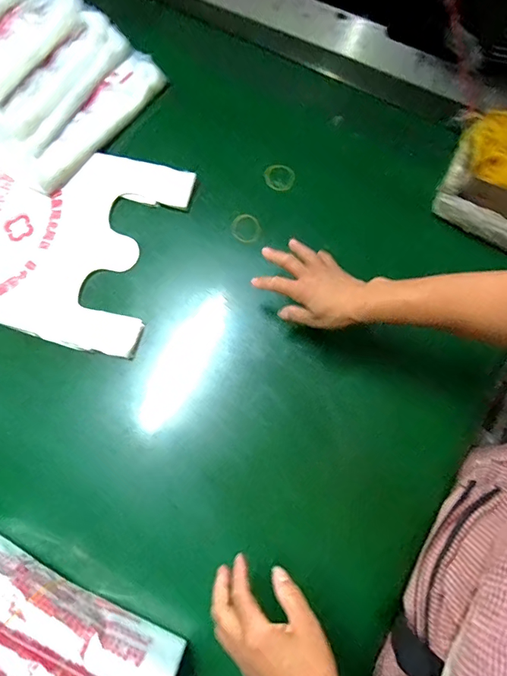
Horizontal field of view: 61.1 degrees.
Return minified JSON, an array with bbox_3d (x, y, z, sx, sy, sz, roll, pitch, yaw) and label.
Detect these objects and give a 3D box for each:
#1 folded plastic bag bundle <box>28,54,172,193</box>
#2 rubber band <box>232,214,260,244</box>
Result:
[{"bbox_3d":[-0.256,-0.348,0.678,0.089,0.024,0.269,40,81,9],"label":"folded plastic bag bundle"},{"bbox_3d":[-0.011,-0.166,0.650,0.050,0.005,0.042,38,87,17],"label":"rubber band"}]

